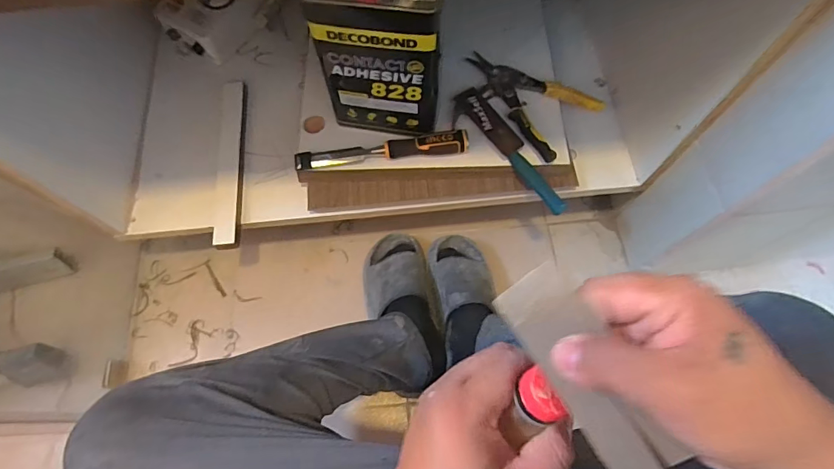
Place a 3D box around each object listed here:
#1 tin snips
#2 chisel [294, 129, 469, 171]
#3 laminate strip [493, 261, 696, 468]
[{"bbox_3d":[0.172,-0.233,0.757,0.237,0.046,0.143,40,74,15],"label":"tin snips"},{"bbox_3d":[-0.056,-0.134,0.707,0.271,0.024,0.037,-5,68,-2],"label":"chisel"},{"bbox_3d":[0.087,0.070,0.226,0.038,0.005,0.111,-36,73,7],"label":"laminate strip"}]

